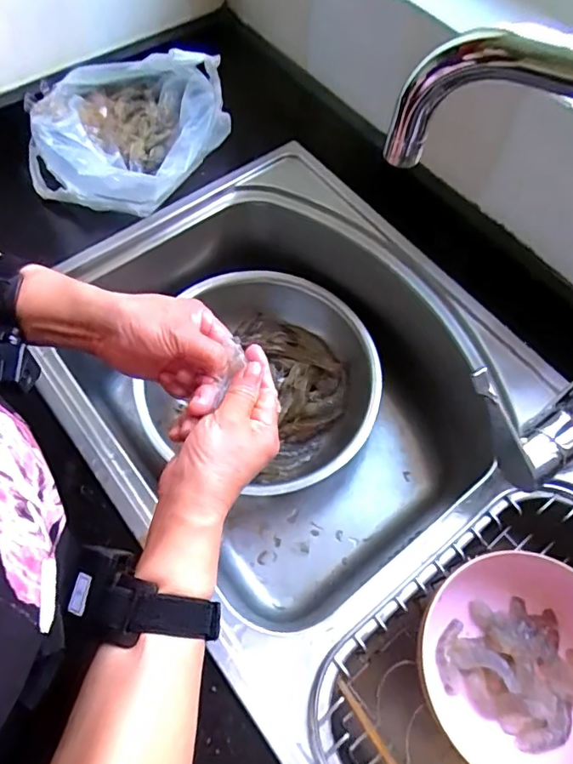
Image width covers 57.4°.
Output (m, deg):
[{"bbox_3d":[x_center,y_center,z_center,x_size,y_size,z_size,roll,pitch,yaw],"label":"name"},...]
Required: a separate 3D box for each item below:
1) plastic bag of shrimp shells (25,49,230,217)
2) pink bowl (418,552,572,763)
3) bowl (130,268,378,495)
[{"bbox_3d":[-0.201,-0.311,0.654,0.229,0.083,0.199,7,63,2],"label":"plastic bag of shrimp shells"},{"bbox_3d":[0.221,0.255,0.463,0.185,0.068,0.175,1,63,-1],"label":"pink bowl"},{"bbox_3d":[-0.019,0.006,0.716,0.274,0.097,0.300,1,63,-1],"label":"bowl"}]

